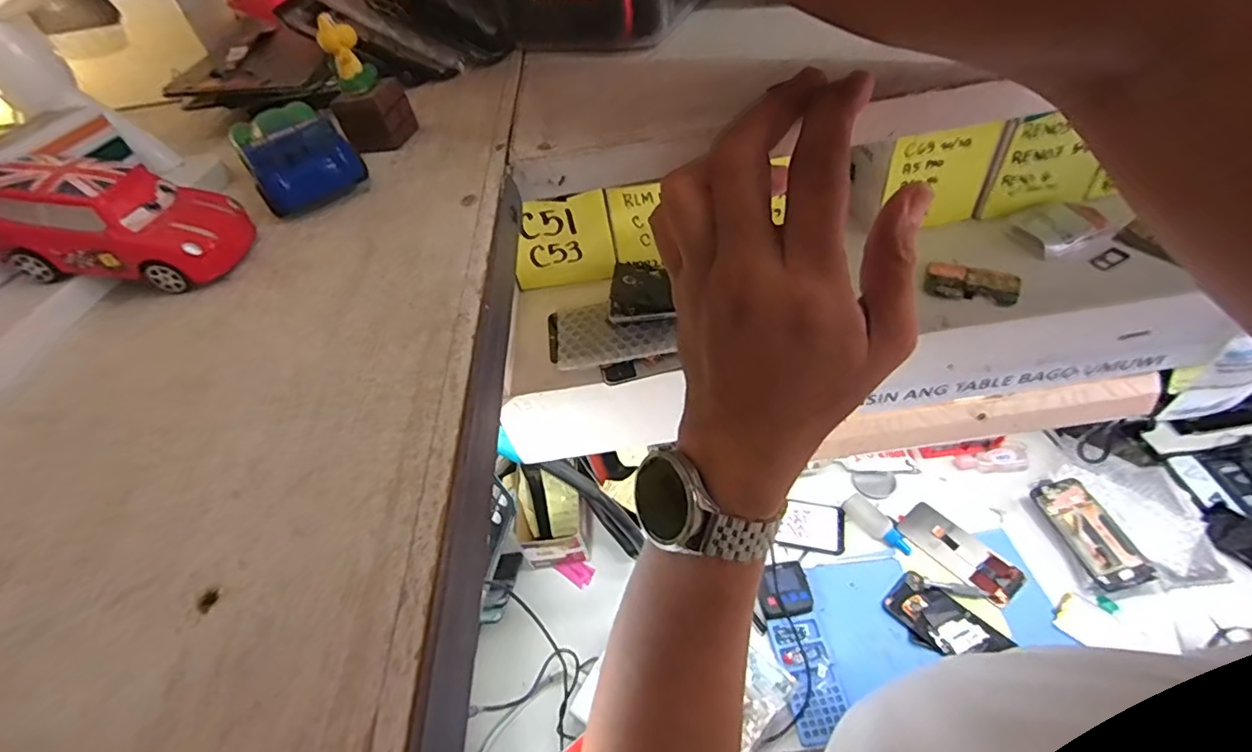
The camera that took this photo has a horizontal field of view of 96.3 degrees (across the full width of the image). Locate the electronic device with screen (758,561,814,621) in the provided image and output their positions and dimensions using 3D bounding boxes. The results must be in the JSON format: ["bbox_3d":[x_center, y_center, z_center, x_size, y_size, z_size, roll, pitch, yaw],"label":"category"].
[{"bbox_3d":[0.229,0.307,0.807,0.071,0.038,0.071,-6,47,6],"label":"electronic device with screen"}]

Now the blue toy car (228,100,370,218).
[{"bbox_3d":[-0.134,-0.093,0.226,0.038,0.030,0.049,-32,50,-18],"label":"blue toy car"}]

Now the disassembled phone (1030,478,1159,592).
[{"bbox_3d":[0.671,0.224,0.810,0.075,0.011,0.161,-24,58,4],"label":"disassembled phone"}]

